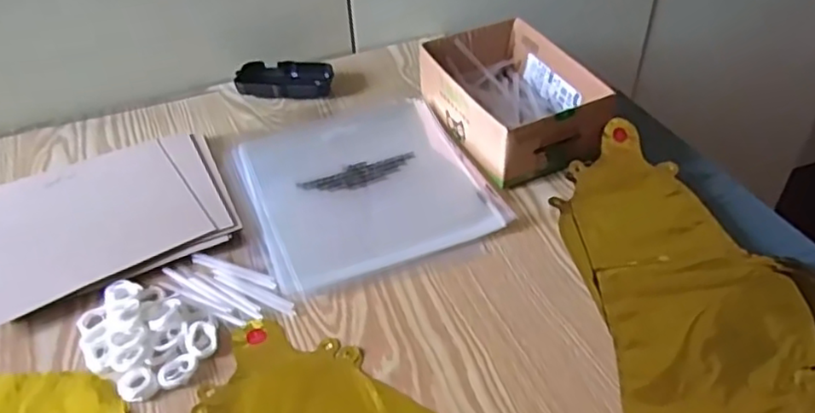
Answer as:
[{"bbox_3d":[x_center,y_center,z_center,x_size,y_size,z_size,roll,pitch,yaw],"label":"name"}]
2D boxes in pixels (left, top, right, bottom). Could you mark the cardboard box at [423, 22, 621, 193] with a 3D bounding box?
[{"bbox_3d":[0.103,-0.111,0.665,0.131,0.063,0.194,-16,43,-14],"label":"cardboard box"}]

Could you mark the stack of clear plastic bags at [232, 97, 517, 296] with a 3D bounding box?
[{"bbox_3d":[-0.043,-0.025,0.629,0.212,0.014,0.216,-17,43,-15],"label":"stack of clear plastic bags"}]

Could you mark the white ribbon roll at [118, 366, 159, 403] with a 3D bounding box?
[{"bbox_3d":[-0.193,0.128,0.467,0.025,0.006,0.026,-2,42,1],"label":"white ribbon roll"}]

